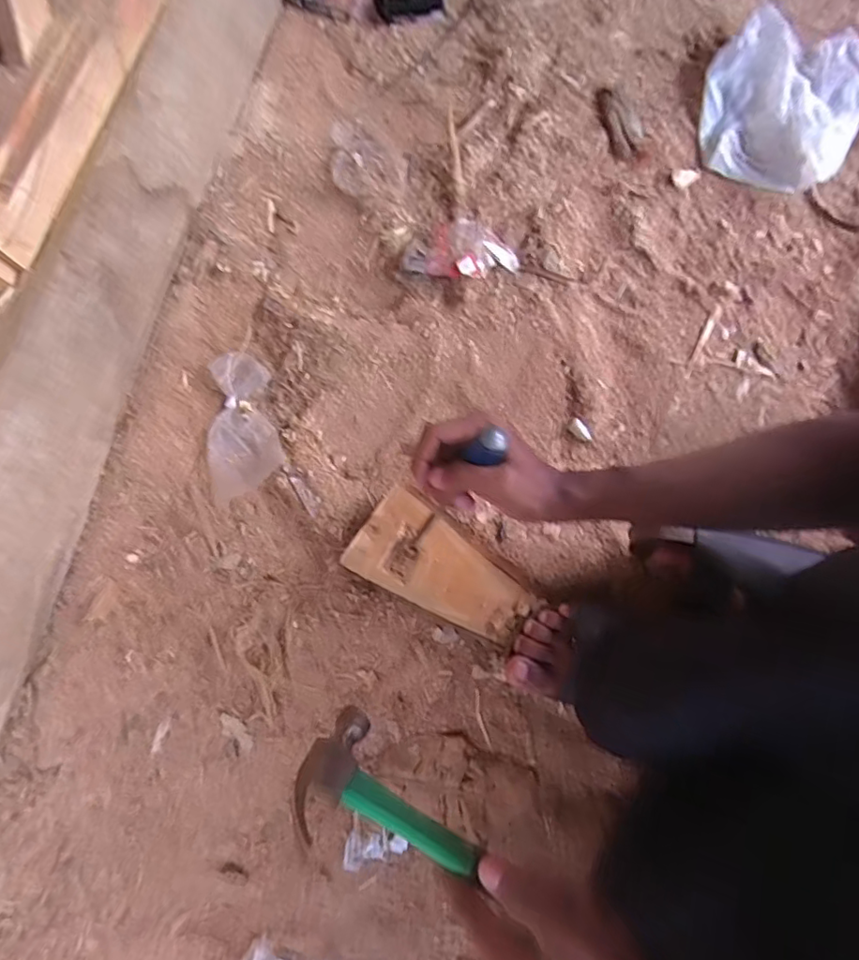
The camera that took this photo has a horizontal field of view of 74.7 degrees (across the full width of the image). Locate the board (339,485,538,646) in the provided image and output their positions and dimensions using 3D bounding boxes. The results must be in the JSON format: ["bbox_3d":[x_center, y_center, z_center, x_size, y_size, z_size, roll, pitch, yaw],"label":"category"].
[{"bbox_3d":[0.015,0.092,0.585,0.186,0.015,0.097,32,76,3],"label":"board"}]

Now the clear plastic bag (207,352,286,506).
[{"bbox_3d":[-0.225,-0.069,0.665,0.085,0.014,0.171,-13,73,-3],"label":"clear plastic bag"}]

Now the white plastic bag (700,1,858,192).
[{"bbox_3d":[0.462,-0.499,0.716,0.195,0.053,0.266,29,76,9],"label":"white plastic bag"}]

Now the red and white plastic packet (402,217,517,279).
[{"bbox_3d":[0.039,-0.286,0.698,0.139,0.023,0.078,7,73,3],"label":"red and white plastic packet"}]

